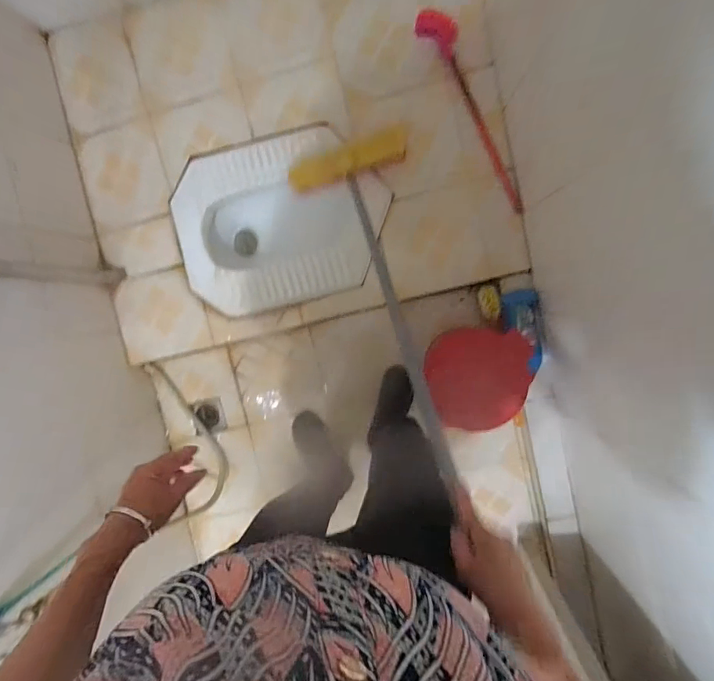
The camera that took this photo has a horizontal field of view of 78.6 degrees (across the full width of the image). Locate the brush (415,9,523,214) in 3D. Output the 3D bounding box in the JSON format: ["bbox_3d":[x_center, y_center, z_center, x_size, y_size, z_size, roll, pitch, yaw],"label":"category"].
[{"bbox_3d":[0.305,-0.588,1.101,0.085,0.073,0.558,-27,91,8],"label":"brush"}]

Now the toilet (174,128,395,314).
[{"bbox_3d":[-0.203,-0.330,1.247,0.577,0.179,0.454,-14,93,8],"label":"toilet"}]

